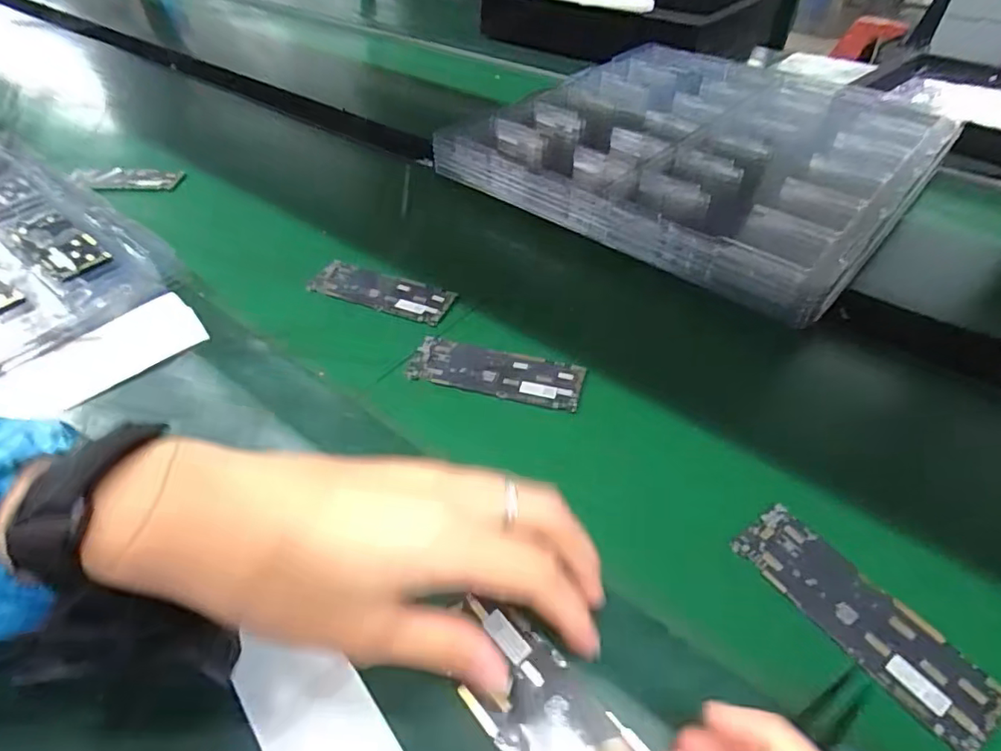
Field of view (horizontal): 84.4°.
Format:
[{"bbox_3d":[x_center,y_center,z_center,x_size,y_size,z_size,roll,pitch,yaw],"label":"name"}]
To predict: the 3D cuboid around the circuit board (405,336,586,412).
[{"bbox_3d":[-0.004,-0.002,0.405,0.125,0.008,0.044,10,48,13],"label":"circuit board"}]

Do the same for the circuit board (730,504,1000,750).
[{"bbox_3d":[0.179,0.120,0.276,0.044,0.004,0.122,-29,52,-22],"label":"circuit board"}]

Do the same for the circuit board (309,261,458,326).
[{"bbox_3d":[-0.104,-0.072,0.475,0.127,0.005,0.045,15,49,17],"label":"circuit board"}]

